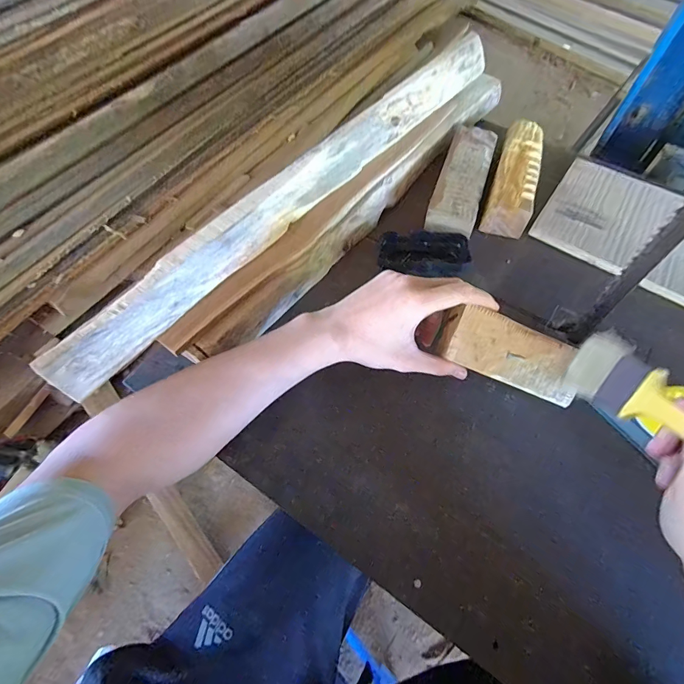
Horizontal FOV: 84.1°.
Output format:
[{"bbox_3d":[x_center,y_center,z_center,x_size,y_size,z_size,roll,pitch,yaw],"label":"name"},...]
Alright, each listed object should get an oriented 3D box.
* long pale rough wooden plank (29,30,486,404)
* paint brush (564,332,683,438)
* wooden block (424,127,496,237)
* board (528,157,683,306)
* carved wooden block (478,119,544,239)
[{"bbox_3d":[-0.025,-0.199,0.446,0.039,0.046,0.688,37,67,19],"label":"long pale rough wooden plank"},{"bbox_3d":[0.232,0.052,0.270,0.028,0.055,0.176,-8,23,-4],"label":"paint brush"},{"bbox_3d":[0.164,-0.221,0.511,0.060,0.030,0.182,18,63,10],"label":"wooden block"},{"bbox_3d":[0.429,-0.115,0.467,0.340,0.015,0.178,35,67,18],"label":"board"},{"bbox_3d":[0.237,-0.229,0.521,0.055,0.040,0.198,17,62,10],"label":"carved wooden block"}]

